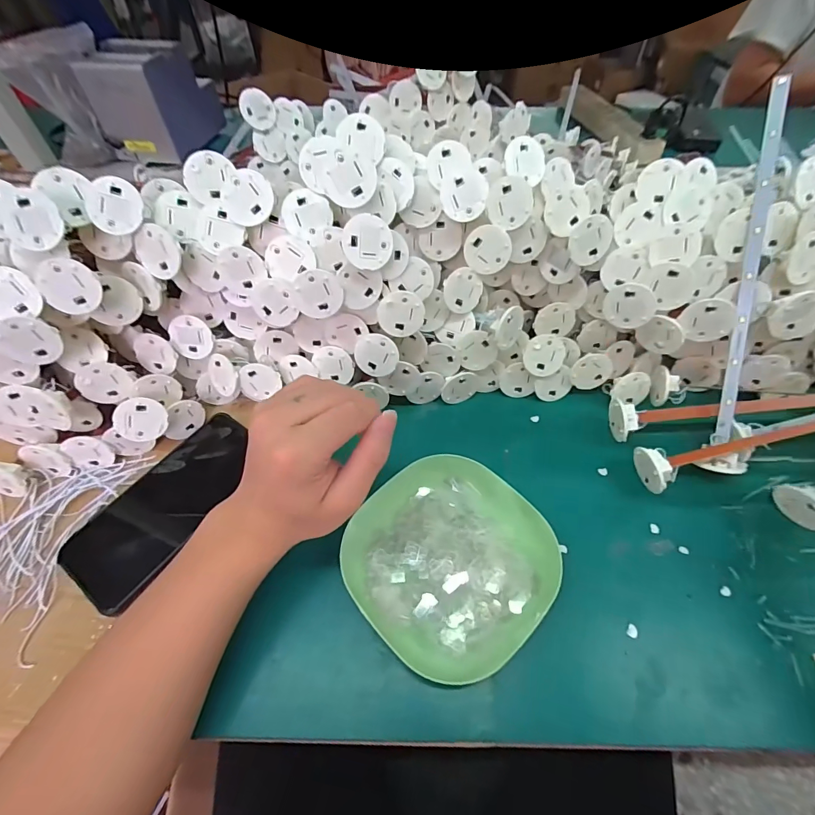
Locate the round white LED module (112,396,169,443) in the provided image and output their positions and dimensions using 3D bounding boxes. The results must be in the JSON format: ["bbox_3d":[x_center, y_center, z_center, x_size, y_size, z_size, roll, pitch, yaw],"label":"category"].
[{"bbox_3d":[-0.224,0.011,0.345,0.036,0.038,0.009,-62,33,6],"label":"round white LED module"}]

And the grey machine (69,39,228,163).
[{"bbox_3d":[-0.439,-0.548,0.721,0.132,0.132,0.185,12,54,9],"label":"grey machine"}]

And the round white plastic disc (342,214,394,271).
[{"bbox_3d":[-0.029,-0.124,0.306,0.038,0.037,0.004,-60,27,1],"label":"round white plastic disc"}]

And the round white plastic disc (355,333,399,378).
[{"bbox_3d":[-0.027,-0.045,0.358,0.037,0.037,0.004,6,26,7],"label":"round white plastic disc"}]

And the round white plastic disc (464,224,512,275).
[{"bbox_3d":[0.067,-0.133,0.345,0.038,0.038,0.004,12,36,12],"label":"round white plastic disc"}]

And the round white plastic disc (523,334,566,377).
[{"bbox_3d":[0.128,-0.048,0.382,0.038,0.039,0.004,-9,20,-1],"label":"round white plastic disc"}]

